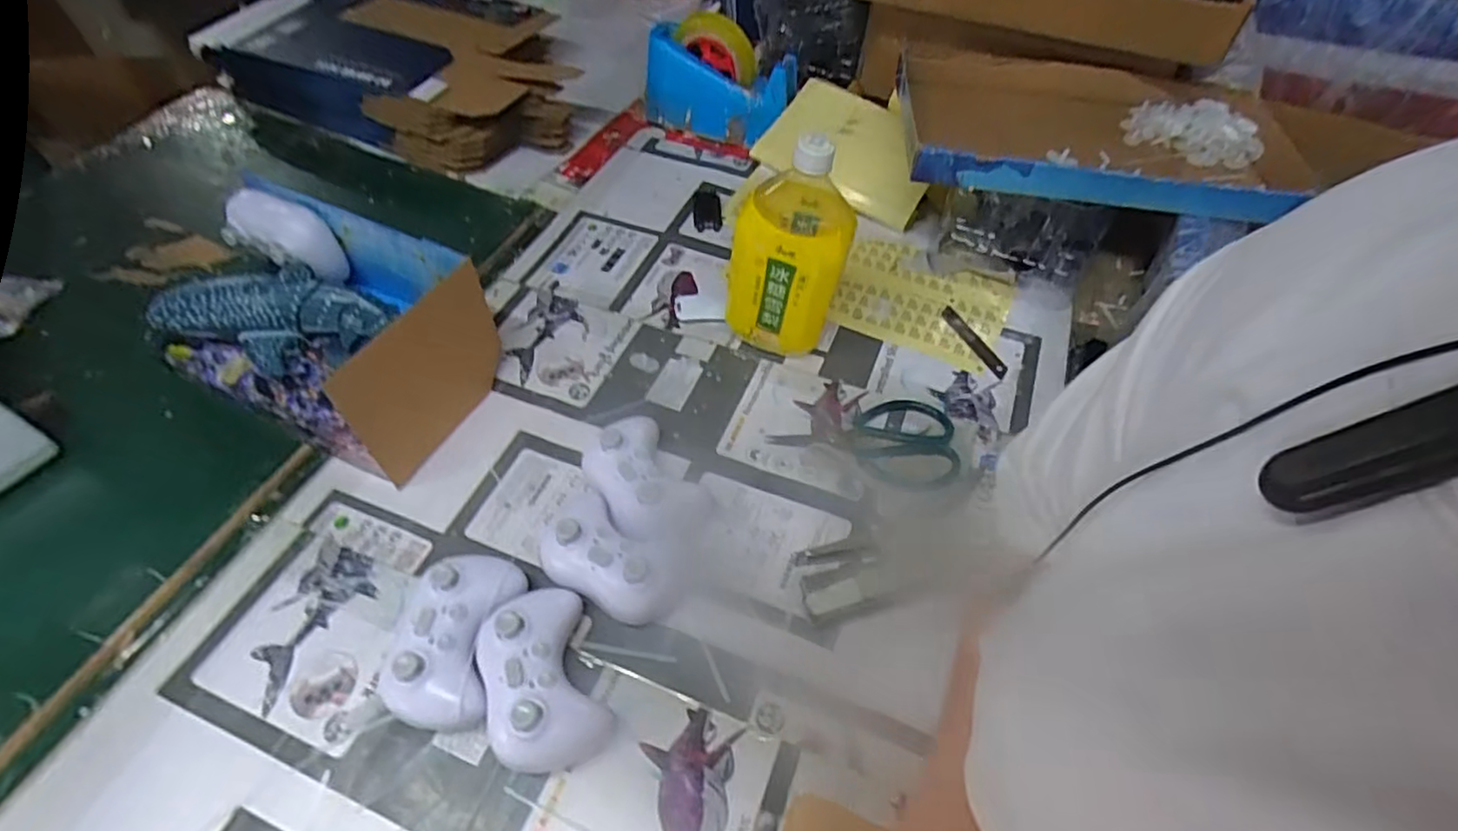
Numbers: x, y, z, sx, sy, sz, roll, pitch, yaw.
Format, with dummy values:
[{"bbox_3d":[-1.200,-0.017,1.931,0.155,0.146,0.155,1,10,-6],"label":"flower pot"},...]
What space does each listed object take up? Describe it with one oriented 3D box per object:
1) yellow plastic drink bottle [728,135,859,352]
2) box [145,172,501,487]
[{"bbox_3d":[0.053,-0.146,0.572,0.102,0.199,0.096,5,53,4],"label":"yellow plastic drink bottle"},{"bbox_3d":[-0.350,-0.079,0.563,0.264,0.127,0.158,21,56,16],"label":"box"}]

